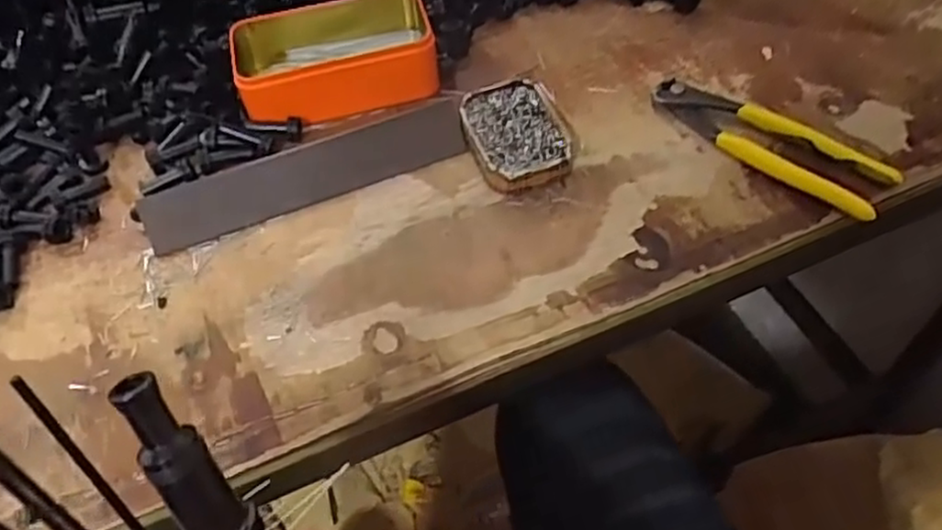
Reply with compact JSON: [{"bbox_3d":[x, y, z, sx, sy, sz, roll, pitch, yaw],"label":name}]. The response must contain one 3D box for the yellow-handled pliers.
[{"bbox_3d":[0.201,-0.086,0.492,0.043,0.021,0.163,-38,60,-21],"label":"yellow-handled pliers"}]

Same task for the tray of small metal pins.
[{"bbox_3d":[0.032,-0.090,0.505,0.066,0.021,0.089,-15,55,-6],"label":"tray of small metal pins"}]

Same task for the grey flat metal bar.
[{"bbox_3d":[-0.110,-0.063,0.494,0.217,0.007,0.041,-21,86,-10],"label":"grey flat metal bar"}]

